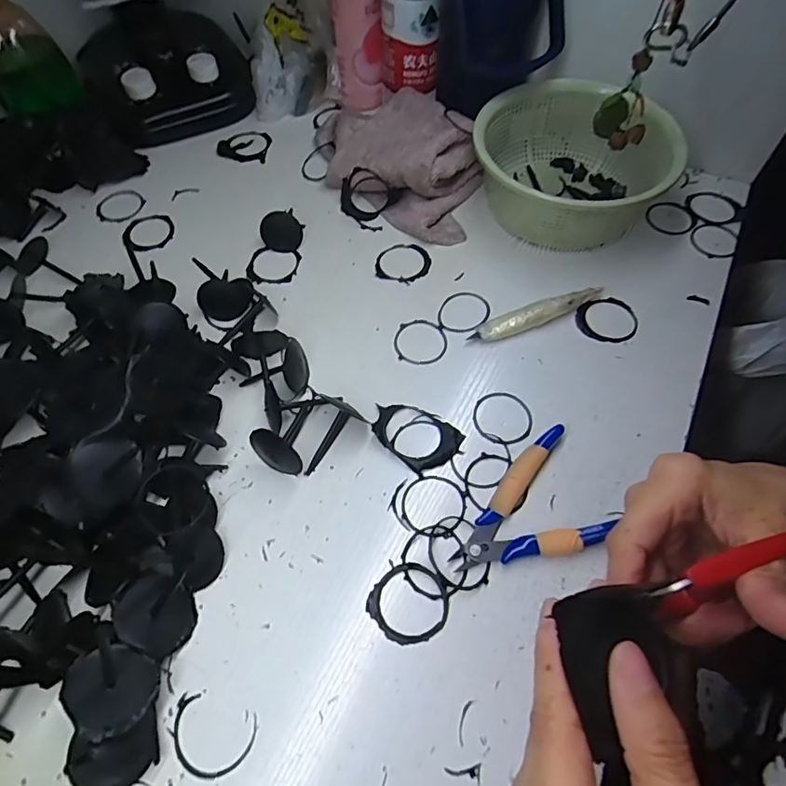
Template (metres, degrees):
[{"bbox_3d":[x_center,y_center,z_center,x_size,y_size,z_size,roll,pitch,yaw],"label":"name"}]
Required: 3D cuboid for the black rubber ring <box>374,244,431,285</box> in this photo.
[{"bbox_3d":[0.010,-0.120,0.478,0.049,0.006,0.045,0,59,1],"label":"black rubber ring"}]

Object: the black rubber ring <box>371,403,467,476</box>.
[{"bbox_3d":[0.016,0.027,0.380,0.066,0.012,0.046,34,65,19],"label":"black rubber ring"}]

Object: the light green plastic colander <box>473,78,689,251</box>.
[{"bbox_3d":[0.160,-0.203,0.479,0.169,0.080,0.169,0,59,1],"label":"light green plastic colander"}]

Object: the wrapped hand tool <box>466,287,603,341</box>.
[{"bbox_3d":[0.120,-0.065,0.434,0.115,0.015,0.022,-21,61,-11],"label":"wrapped hand tool"}]

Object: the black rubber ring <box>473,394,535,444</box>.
[{"bbox_3d":[0.083,0.018,0.389,0.045,0.004,0.043,0,59,1],"label":"black rubber ring"}]

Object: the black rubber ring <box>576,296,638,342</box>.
[{"bbox_3d":[0.179,-0.062,0.435,0.052,0.006,0.043,-5,59,-2],"label":"black rubber ring"}]

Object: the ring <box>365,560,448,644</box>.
[{"bbox_3d":[0.010,0.130,0.323,0.048,0.004,0.046,0,59,1],"label":"ring"}]

